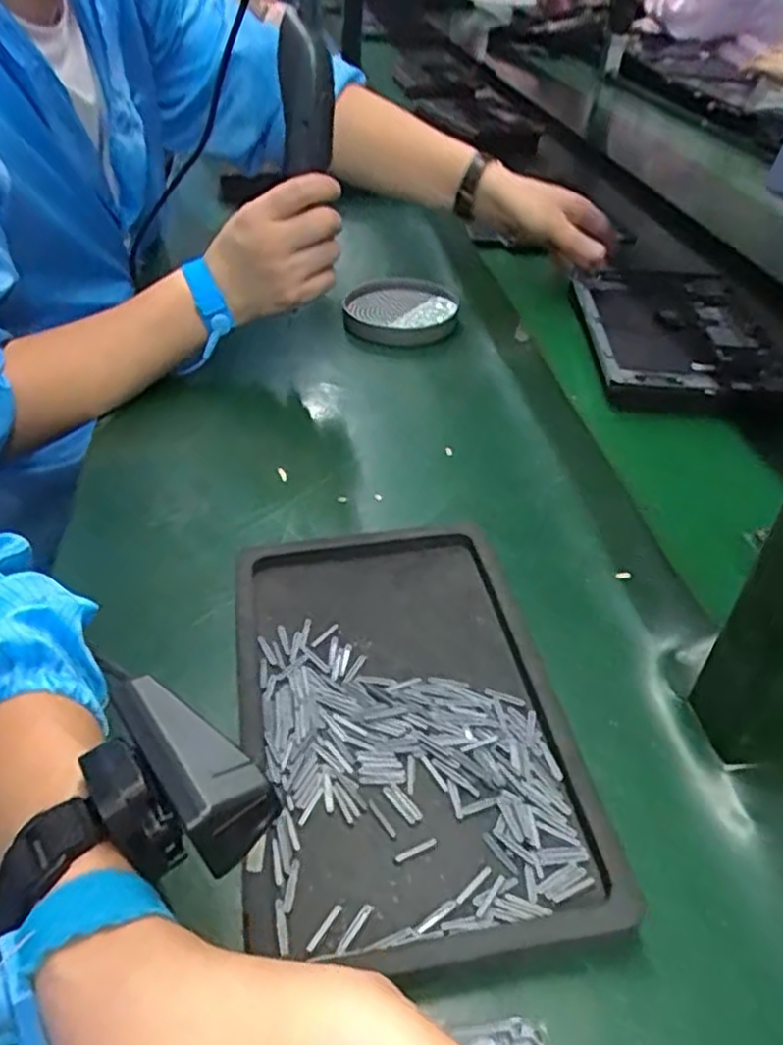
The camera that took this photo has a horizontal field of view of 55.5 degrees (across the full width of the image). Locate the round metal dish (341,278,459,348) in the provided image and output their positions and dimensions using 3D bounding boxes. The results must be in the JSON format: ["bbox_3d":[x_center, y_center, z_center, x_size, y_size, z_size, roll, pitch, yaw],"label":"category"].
[{"bbox_3d":[0.009,-0.212,0.742,0.110,0.019,0.122,7,40,7],"label":"round metal dish"}]

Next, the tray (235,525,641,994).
[{"bbox_3d":[0.002,0.094,0.377,0.152,0.019,0.244,-6,40,-9],"label":"tray"}]

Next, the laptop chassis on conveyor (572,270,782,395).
[{"bbox_3d":[0.272,-0.189,0.730,0.163,0.032,0.270,2,42,0],"label":"laptop chassis on conveyor"}]

